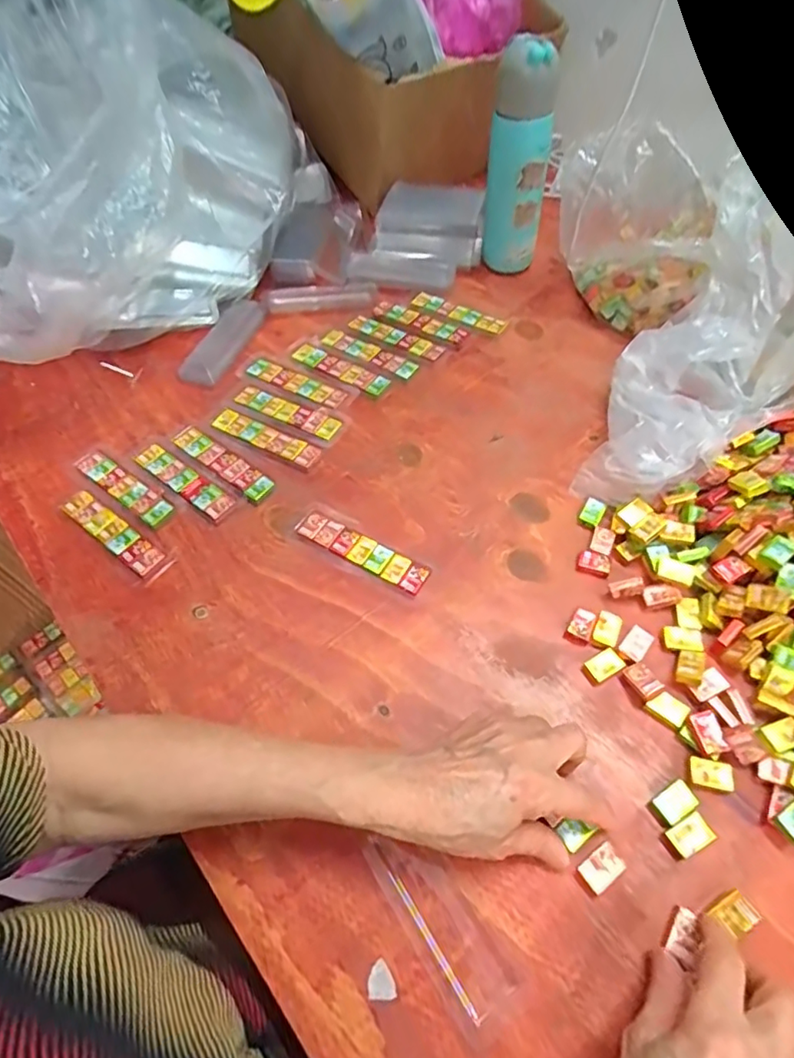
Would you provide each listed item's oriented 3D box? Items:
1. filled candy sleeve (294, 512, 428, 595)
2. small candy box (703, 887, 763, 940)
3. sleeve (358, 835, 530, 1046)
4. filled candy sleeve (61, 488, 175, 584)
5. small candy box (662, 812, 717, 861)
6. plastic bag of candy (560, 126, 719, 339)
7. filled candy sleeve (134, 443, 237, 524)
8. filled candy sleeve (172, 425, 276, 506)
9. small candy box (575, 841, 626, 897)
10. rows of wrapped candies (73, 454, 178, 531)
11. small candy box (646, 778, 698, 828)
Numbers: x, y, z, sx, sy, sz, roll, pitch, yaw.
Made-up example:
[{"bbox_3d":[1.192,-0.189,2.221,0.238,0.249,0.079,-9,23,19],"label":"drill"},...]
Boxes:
[{"bbox_3d":[-0.029,0.019,0.464,0.120,0.011,0.027,26,61,19],"label":"filled candy sleeve"},{"bbox_3d":[0.190,0.218,0.313,0.022,0.012,0.018,-29,59,-15],"label":"small candy box"},{"bbox_3d":[0.027,0.229,0.324,0.042,0.006,0.110,-31,60,-16],"label":"sleeve"},{"bbox_3d":[-0.243,0.006,0.480,0.124,0.011,0.028,32,64,23],"label":"filled candy sleeve"},{"bbox_3d":[0.178,0.188,0.337,0.027,0.009,0.017,-26,58,-13],"label":"small candy box"},{"bbox_3d":[0.240,-0.298,0.571,0.144,0.175,0.107,12,58,12],"label":"plastic bag of candy"},{"bbox_3d":[-0.197,-0.044,0.511,0.116,0.008,0.026,32,64,23],"label":"filled candy sleeve"},{"bbox_3d":[-0.163,-0.062,0.521,0.116,0.011,0.029,32,64,23],"label":"filled candy sleeve"},{"bbox_3d":[0.122,0.203,0.330,0.026,0.011,0.018,-31,60,-16],"label":"small candy box"},{"bbox_3d":[-0.253,-0.040,0.512,0.121,0.008,0.027,31,63,22],"label":"rows of wrapped candies"},{"bbox_3d":[0.174,0.173,0.348,0.028,0.008,0.018,-27,59,-14],"label":"small candy box"}]

